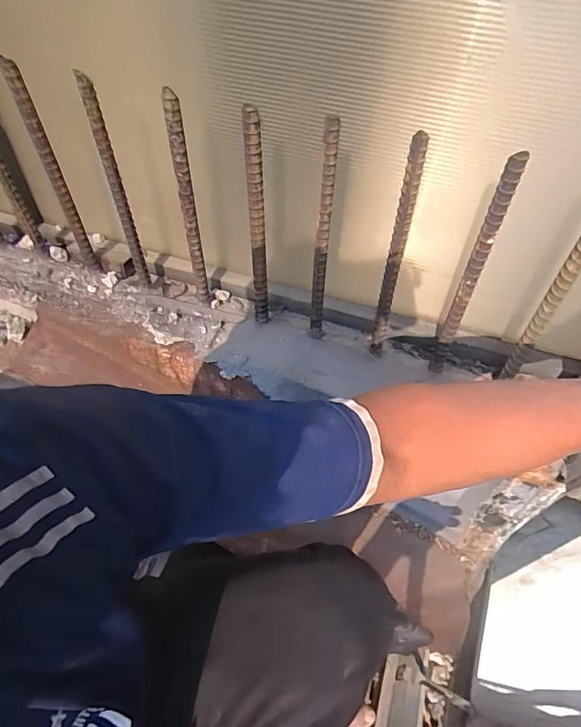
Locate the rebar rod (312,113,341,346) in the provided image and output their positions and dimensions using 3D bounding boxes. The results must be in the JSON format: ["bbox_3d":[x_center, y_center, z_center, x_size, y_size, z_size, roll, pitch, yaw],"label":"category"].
[{"bbox_3d":[0.044,-0.151,0.619,0.018,0.346,0.017,7,49,4],"label":"rebar rod"}]

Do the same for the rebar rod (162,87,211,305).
[{"bbox_3d":[-0.144,-0.212,0.647,0.021,0.322,0.014,-16,53,-15],"label":"rebar rod"}]

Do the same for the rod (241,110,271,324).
[{"bbox_3d":[-0.045,-0.172,0.637,0.025,0.347,0.017,-4,51,-6],"label":"rod"}]

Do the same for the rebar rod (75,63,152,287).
[{"bbox_3d":[-0.252,-0.244,0.670,0.022,0.327,0.022,-16,53,-15],"label":"rebar rod"}]

